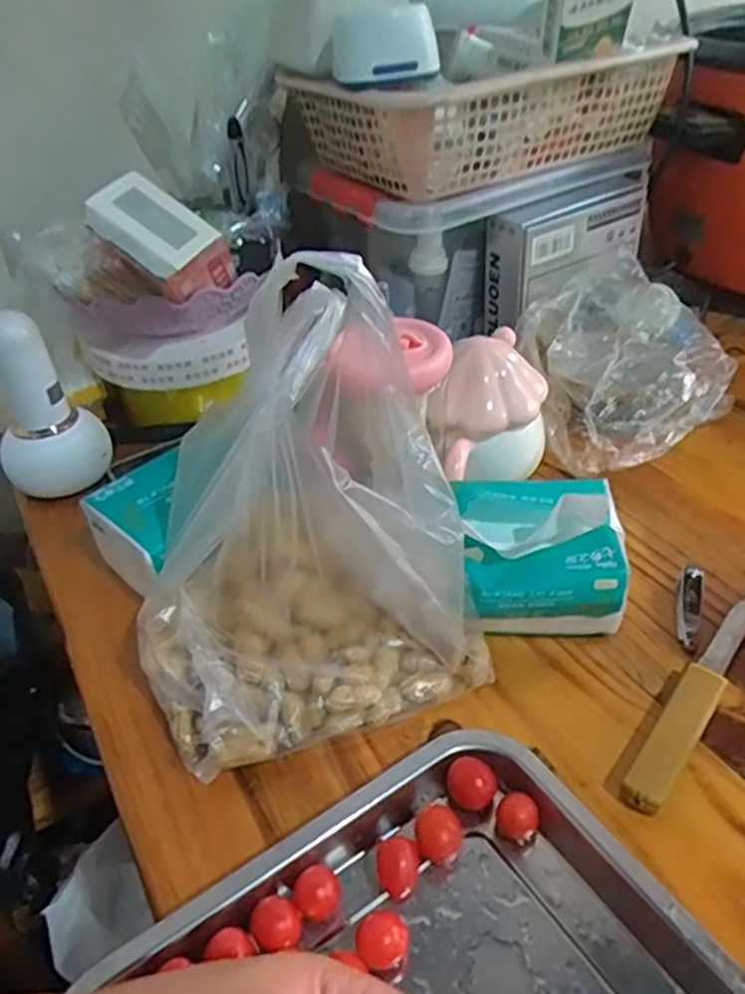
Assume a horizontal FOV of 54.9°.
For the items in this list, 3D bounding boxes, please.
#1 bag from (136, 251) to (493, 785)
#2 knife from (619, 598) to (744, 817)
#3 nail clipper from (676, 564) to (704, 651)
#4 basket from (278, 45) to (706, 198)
[{"bbox_3d":[-0.049,0.009,0.389,0.184,0.216,0.142,-17,41,-14],"label":"bag"},{"bbox_3d":[0.190,0.111,0.413,0.021,0.016,0.174,26,49,32],"label":"knife"},{"bbox_3d":[0.206,0.069,0.465,0.014,0.011,0.062,11,42,19],"label":"nail clipper"},{"bbox_3d":[0.104,-0.360,0.659,0.319,0.076,0.200,-22,43,-20],"label":"basket"}]

